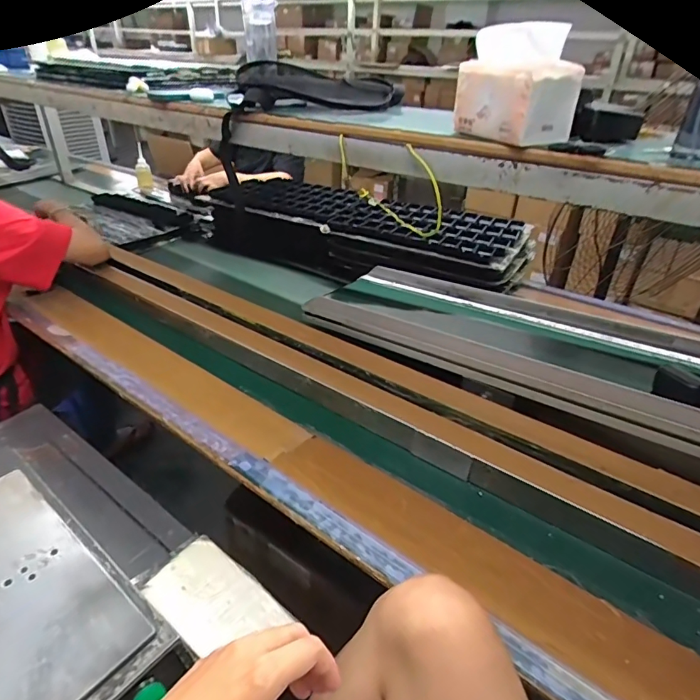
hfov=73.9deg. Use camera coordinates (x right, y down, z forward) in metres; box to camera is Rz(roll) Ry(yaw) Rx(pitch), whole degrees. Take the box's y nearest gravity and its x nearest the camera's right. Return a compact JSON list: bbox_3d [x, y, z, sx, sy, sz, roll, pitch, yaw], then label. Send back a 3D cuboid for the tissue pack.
[{"bbox_3d":[0.226,-0.357,0.623,0.098,0.129,0.143,-11,35,-20],"label":"tissue pack"}]

